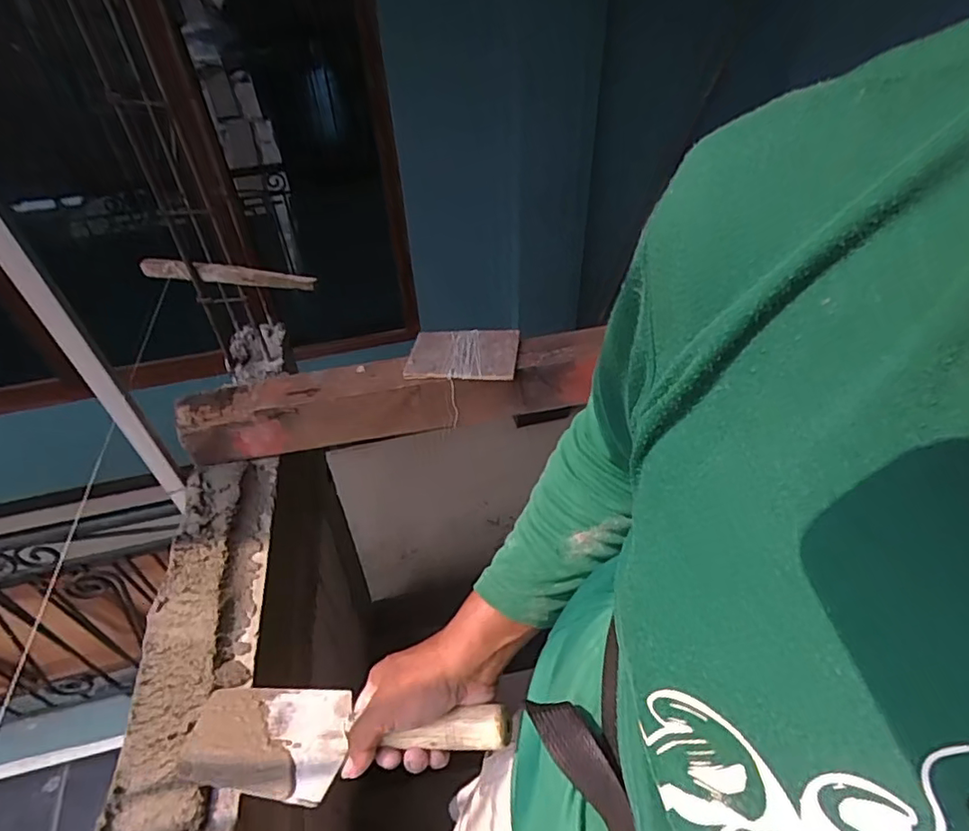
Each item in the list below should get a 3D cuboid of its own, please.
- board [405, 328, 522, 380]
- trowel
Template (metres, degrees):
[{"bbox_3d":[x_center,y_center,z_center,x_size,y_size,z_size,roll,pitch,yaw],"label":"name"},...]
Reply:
[{"bbox_3d":[-0.036,-0.105,0.971,0.182,0.018,0.115,-1,45,1],"label":"board"},{"bbox_3d":[-0.116,0.270,0.489,0.291,0.056,0.090,-12,43,18],"label":"trowel"}]

